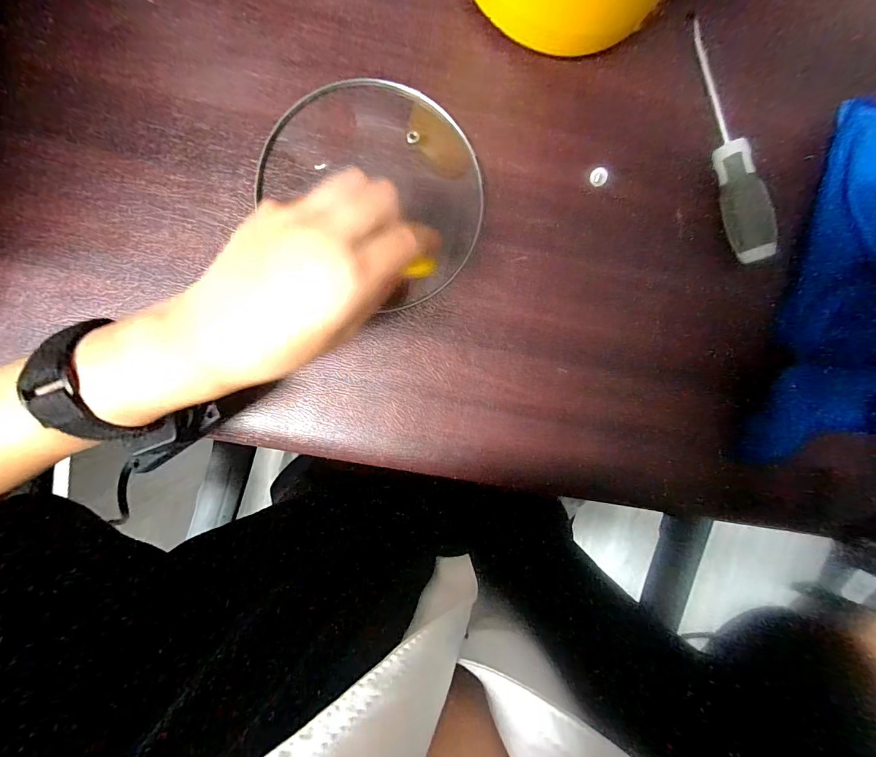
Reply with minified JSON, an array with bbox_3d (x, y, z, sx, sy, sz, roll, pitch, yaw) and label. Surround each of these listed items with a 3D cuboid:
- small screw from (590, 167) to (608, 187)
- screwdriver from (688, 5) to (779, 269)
[{"bbox_3d":[0.120,-0.150,0.295,0.012,0.006,0.013,0,94,-3],"label":"small screw"},{"bbox_3d":[0.211,-0.170,0.286,0.022,0.023,0.173,-17,95,-2],"label":"screwdriver"}]

